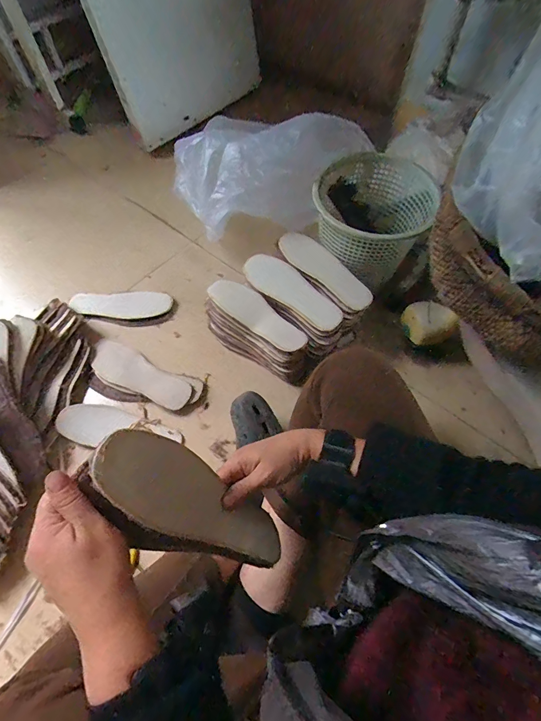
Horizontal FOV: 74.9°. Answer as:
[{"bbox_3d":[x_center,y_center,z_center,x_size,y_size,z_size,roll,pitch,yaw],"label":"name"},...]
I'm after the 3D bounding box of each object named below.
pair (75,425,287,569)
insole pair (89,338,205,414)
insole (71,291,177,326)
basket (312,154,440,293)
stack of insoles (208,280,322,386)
[{"bbox_3d":[-0.072,0.145,0.348,0.042,0.235,0.087,-6,50,46],"label":"pair"},{"bbox_3d":[-0.277,0.044,0.758,0.262,0.018,0.113,24,64,12],"label":"insole pair"},{"bbox_3d":[-0.350,-0.124,0.839,0.234,0.029,0.083,-3,61,-2],"label":"insole"},{"bbox_3d":[0.215,-0.310,0.771,0.233,0.193,0.235,20,63,10],"label":"basket"},{"bbox_3d":[-0.017,-0.061,0.751,0.277,0.136,0.098,30,65,14],"label":"stack of insoles"}]

